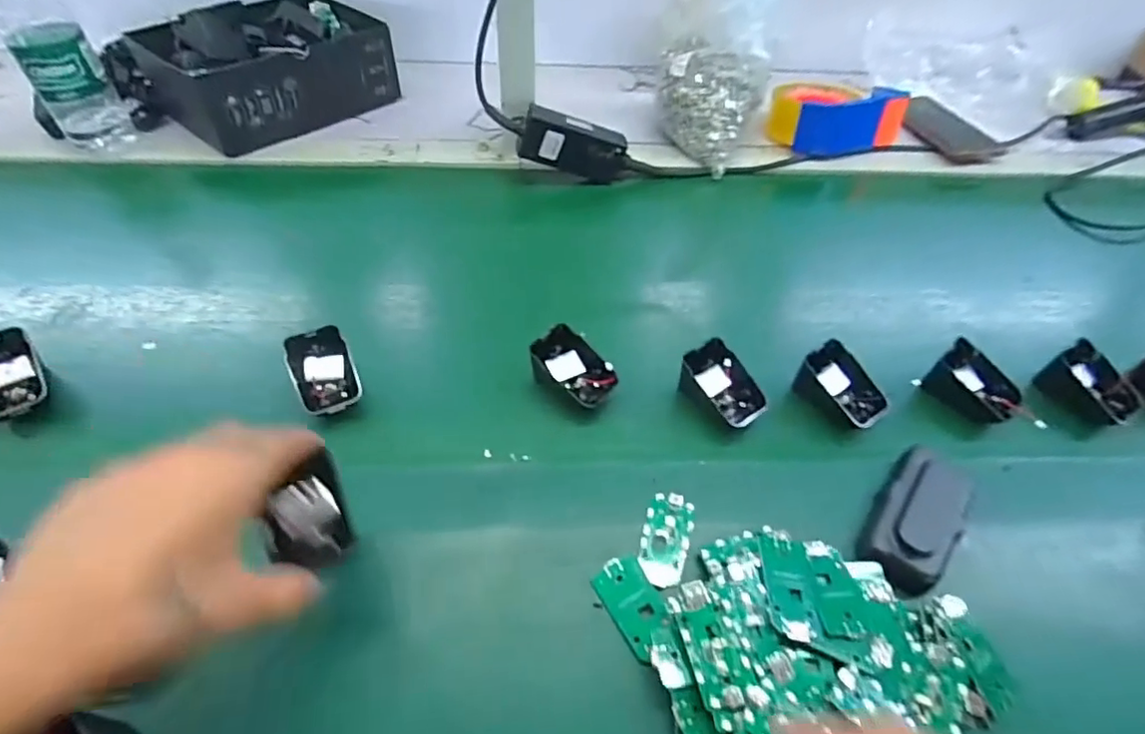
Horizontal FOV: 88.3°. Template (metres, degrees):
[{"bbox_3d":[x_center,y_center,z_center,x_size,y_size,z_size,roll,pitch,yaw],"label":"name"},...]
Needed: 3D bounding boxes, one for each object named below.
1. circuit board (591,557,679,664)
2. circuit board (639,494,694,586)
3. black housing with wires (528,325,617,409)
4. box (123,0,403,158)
[{"bbox_3d":[0.039,0.146,0.365,0.033,0.004,0.058,-29,59,-14],"label":"circuit board"},{"bbox_3d":[0.062,0.113,0.392,0.030,0.005,0.062,16,50,10],"label":"circuit board"},{"bbox_3d":[0.002,0.004,0.468,0.064,0.038,0.045,30,54,20],"label":"black housing with wires"},{"bbox_3d":[-0.362,-0.373,0.729,0.173,0.090,0.264,38,57,26],"label":"box"}]

